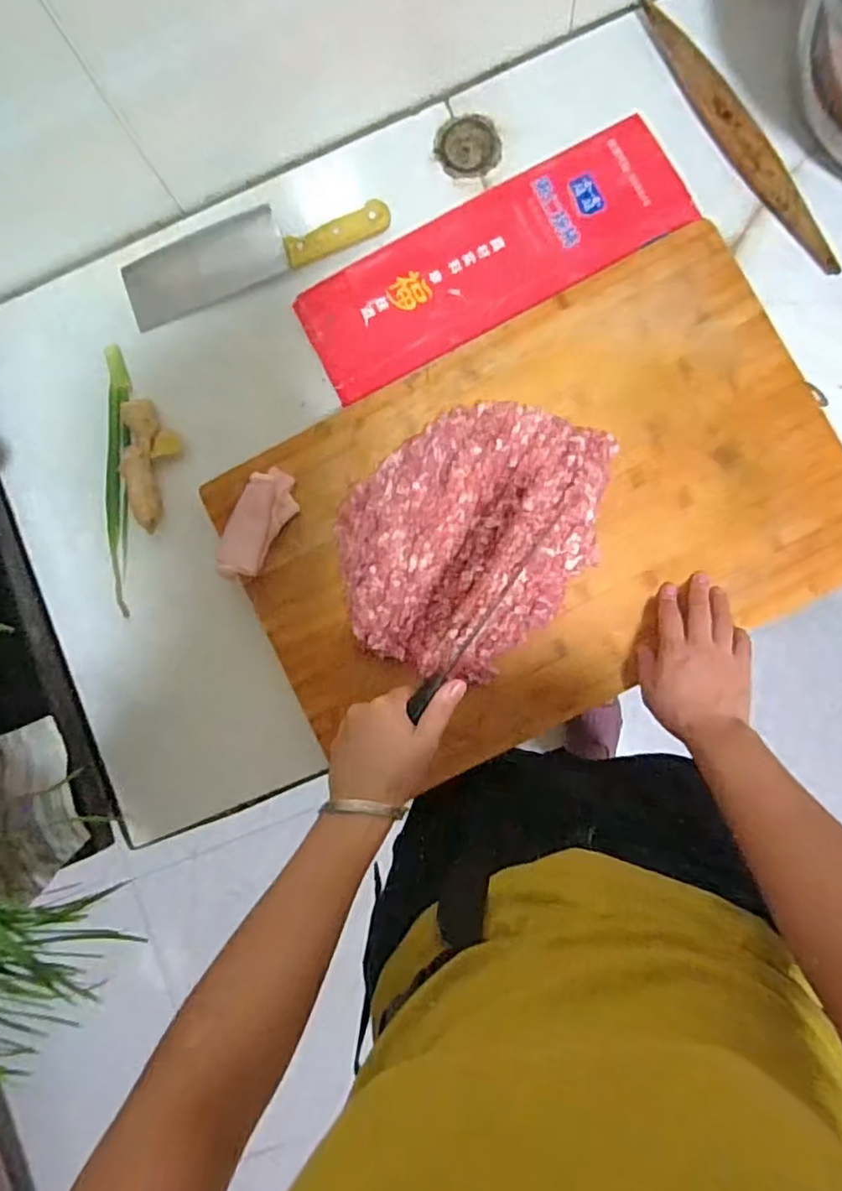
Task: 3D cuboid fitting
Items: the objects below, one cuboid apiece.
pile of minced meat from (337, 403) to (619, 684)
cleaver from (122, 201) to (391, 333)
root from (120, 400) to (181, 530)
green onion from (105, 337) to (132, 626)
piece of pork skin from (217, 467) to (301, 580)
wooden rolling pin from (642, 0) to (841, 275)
[{"bbox_3d":[0.050,-0.061,0.606,0.277,0.031,0.208,-44,83,0],"label":"pile of minced meat"},{"bbox_3d":[-0.176,-0.364,0.664,0.279,0.018,0.072,-19,84,3],"label":"cleaver"},{"bbox_3d":[-0.278,-0.136,0.655,0.050,0.030,0.136,-7,85,4],"label":"root"},{"bbox_3d":[-0.316,-0.123,0.662,0.029,0.021,0.278,-4,85,5],"label":"green onion"},{"bbox_3d":[-0.161,-0.070,0.624,0.048,0.024,0.114,26,88,6],"label":"piece of pork skin"},{"bbox_3d":[0.313,-0.458,0.640,0.037,0.024,0.324,-30,84,2],"label":"wooden rolling pin"}]

